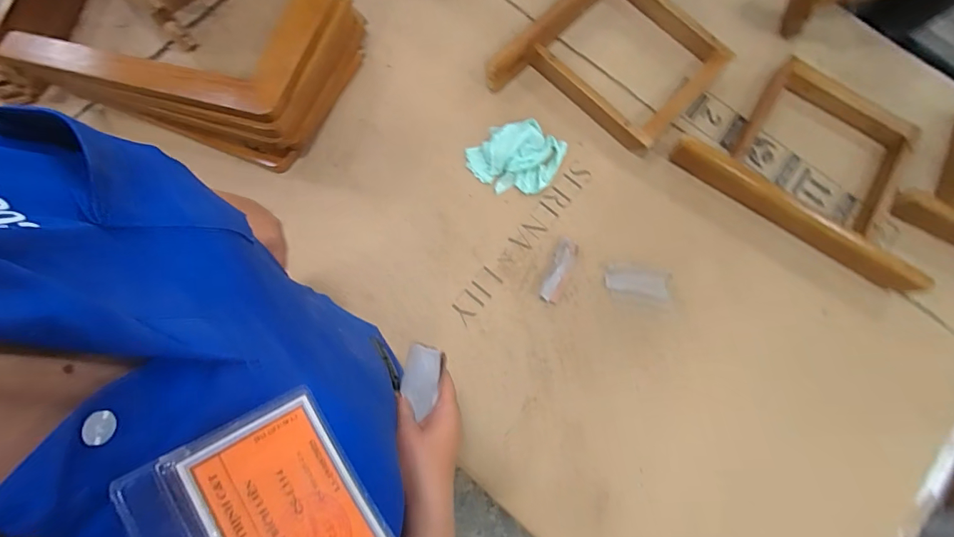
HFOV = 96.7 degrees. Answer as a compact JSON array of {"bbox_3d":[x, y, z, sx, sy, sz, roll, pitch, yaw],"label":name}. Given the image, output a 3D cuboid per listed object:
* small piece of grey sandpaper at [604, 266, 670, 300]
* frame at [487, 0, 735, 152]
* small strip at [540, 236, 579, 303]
[{"bbox_3d":[0.289,0.022,0.762,0.110,0.009,0.047,12,78,1],"label":"small piece of grey sandpaper"},{"bbox_3d":[0.289,-0.421,0.819,0.467,0.081,0.319,-44,83,-9],"label":"frame"},{"bbox_3d":[0.148,0.004,0.755,0.036,0.018,0.117,22,79,3],"label":"small strip"}]

